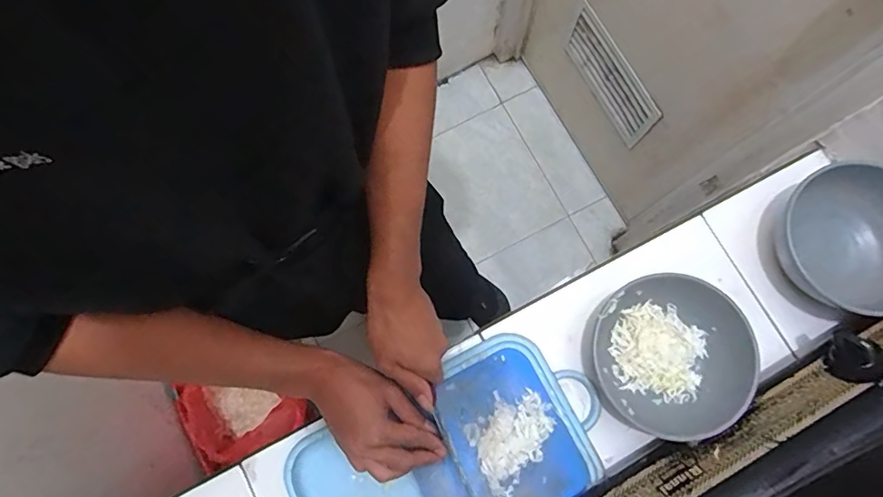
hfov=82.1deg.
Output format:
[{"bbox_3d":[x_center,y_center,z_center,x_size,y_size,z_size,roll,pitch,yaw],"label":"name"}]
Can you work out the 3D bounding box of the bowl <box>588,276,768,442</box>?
[{"bbox_3d":[0.243,0.116,0.543,0.151,0.087,0.152,0,79,1],"label":"bowl"}]

